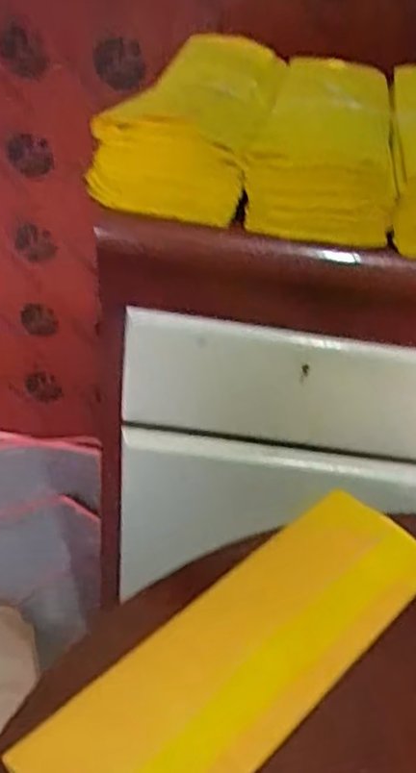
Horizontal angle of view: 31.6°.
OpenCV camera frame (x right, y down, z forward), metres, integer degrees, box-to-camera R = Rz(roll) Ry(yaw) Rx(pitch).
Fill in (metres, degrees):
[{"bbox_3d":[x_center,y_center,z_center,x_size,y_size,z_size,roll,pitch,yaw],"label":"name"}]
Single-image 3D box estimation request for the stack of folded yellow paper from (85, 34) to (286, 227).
[{"bbox_3d":[-0.003,-0.264,0.721,0.124,0.082,0.331,11,37,6],"label":"stack of folded yellow paper"}]

